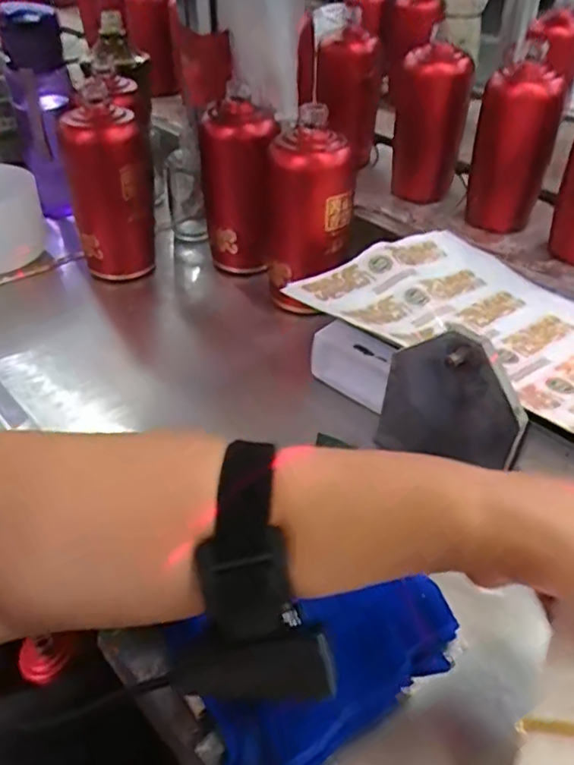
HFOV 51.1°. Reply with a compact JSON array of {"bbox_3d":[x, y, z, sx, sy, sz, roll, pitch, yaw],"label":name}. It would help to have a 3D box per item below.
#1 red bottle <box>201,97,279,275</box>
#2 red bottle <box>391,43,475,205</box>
[{"bbox_3d":[-0.049,-0.206,0.632,0.077,0.161,0.072,-6,43,-6],"label":"red bottle"},{"bbox_3d":[0.170,-0.310,0.731,0.063,0.166,0.060,-24,48,-24],"label":"red bottle"}]

